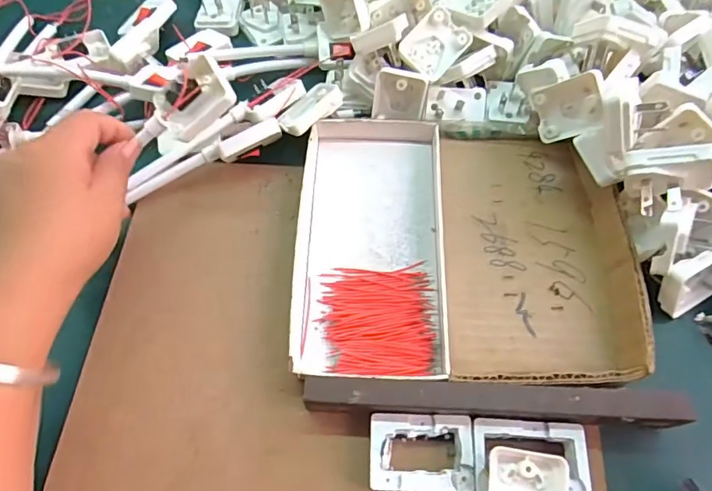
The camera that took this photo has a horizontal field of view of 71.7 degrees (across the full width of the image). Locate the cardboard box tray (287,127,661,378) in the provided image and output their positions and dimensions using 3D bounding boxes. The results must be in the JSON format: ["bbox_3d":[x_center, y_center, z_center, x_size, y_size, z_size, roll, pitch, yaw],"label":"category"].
[{"bbox_3d":[0.068,0.000,0.325,0.214,0.036,0.194,3,64,2],"label":"cardboard box tray"}]

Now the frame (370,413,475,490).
[{"bbox_3d":[0.036,0.115,0.276,0.056,0.015,0.039,1,64,1],"label":"frame"}]

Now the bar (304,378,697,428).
[{"bbox_3d":[0.076,0.088,0.280,0.205,0.028,0.022,2,64,2],"label":"bar"}]

